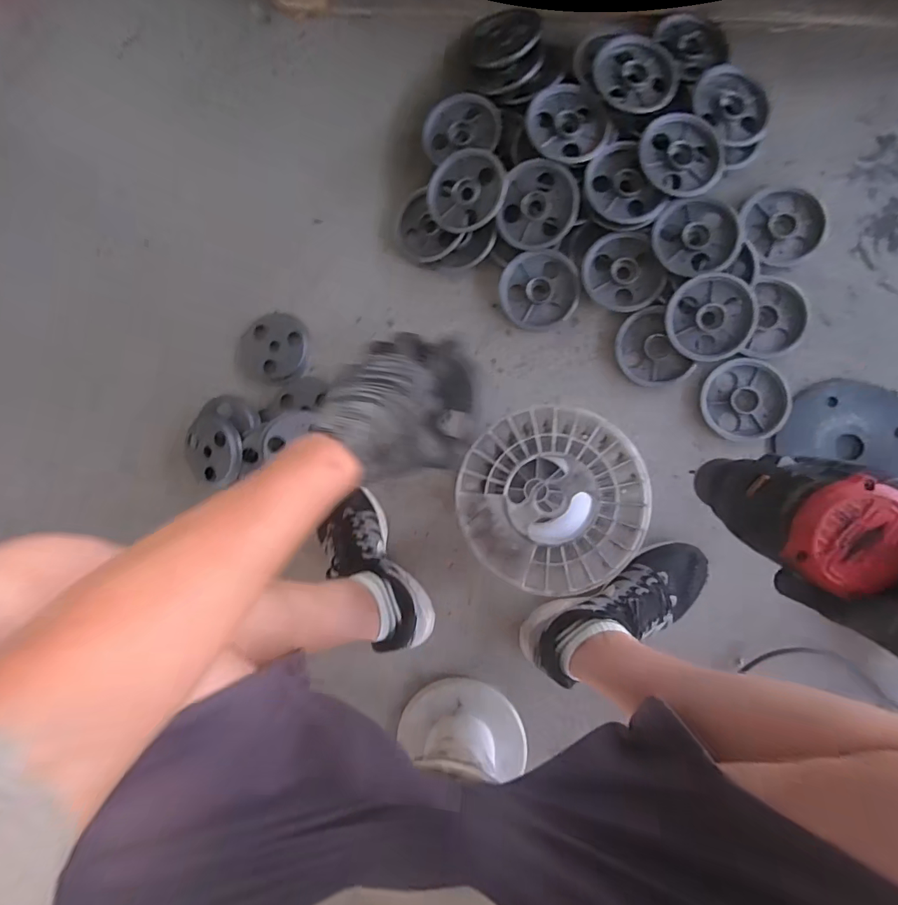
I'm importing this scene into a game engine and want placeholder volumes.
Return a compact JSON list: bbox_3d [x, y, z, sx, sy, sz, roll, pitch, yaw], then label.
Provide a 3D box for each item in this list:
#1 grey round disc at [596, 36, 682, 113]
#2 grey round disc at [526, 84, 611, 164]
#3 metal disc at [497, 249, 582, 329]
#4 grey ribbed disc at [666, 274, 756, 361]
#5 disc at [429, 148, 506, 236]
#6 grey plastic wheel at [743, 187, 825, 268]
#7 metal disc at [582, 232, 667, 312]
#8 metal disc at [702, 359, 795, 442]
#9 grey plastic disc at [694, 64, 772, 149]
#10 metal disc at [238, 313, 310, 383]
[{"bbox_3d":[0.279,-0.563,0.658,0.125,0.019,0.109,14,90,7],"label":"grey round disc"},{"bbox_3d":[0.181,-0.493,0.660,0.124,0.014,0.109,31,92,7],"label":"grey round disc"},{"bbox_3d":[0.144,-0.258,0.706,0.121,0.024,0.121,0,88,7],"label":"metal disc"},{"bbox_3d":[0.386,-0.197,0.654,0.123,0.032,0.120,0,88,7],"label":"grey ribbed disc"},{"bbox_3d":[0.027,-0.408,0.686,0.117,0.034,0.117,0,88,7],"label":"disc"},{"bbox_3d":[0.500,-0.342,0.662,0.114,0.018,0.114,0,88,7],"label":"grey plastic wheel"},{"bbox_3d":[0.264,-0.275,0.676,0.108,0.015,0.117,0,88,7],"label":"metal disc"},{"bbox_3d":[0.443,-0.079,0.666,0.122,0.027,0.113,0,88,7],"label":"metal disc"},{"bbox_3d":[0.430,-0.522,0.663,0.098,0.019,0.123,-34,84,4],"label":"grey plastic disc"},{"bbox_3d":[-0.303,-0.179,0.757,0.119,0.018,0.116,0,88,7],"label":"metal disc"}]

